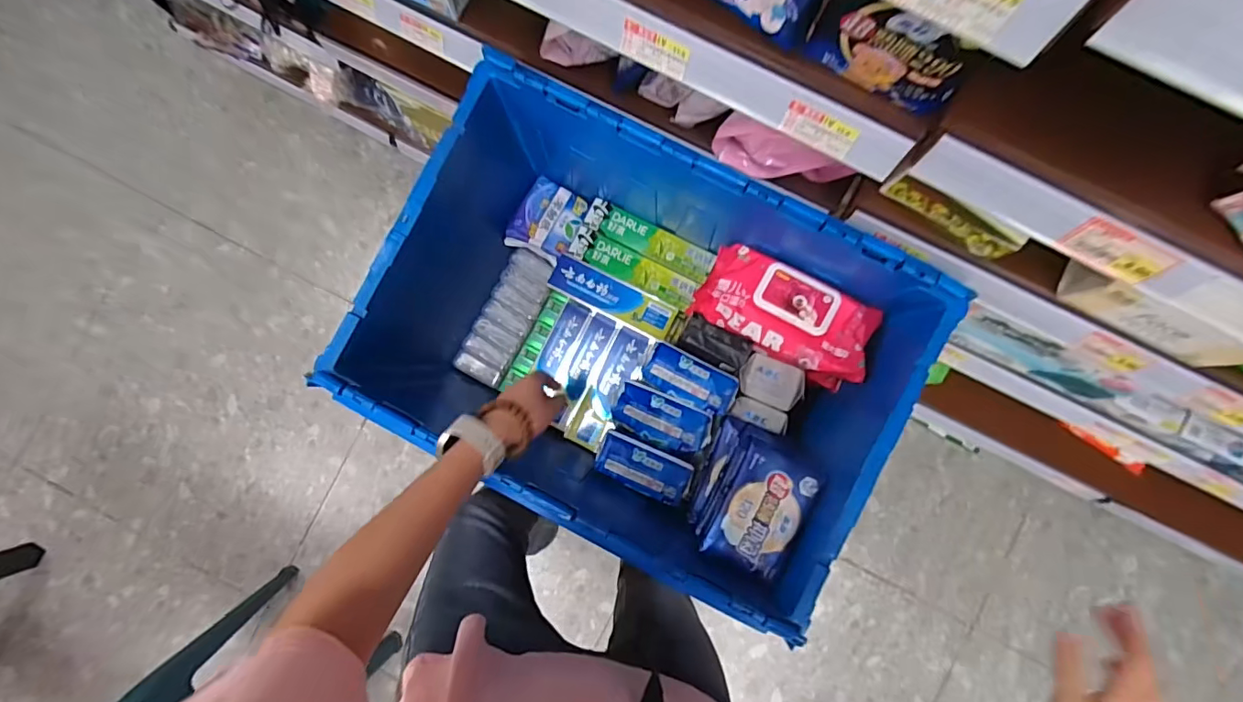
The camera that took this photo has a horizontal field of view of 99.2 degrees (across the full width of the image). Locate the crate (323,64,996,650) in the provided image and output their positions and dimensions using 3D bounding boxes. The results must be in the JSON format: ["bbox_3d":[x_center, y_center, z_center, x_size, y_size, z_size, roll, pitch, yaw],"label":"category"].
[{"bbox_3d":[0.022,0.002,0.695,0.595,0.312,0.450,28,89,3],"label":"crate"}]

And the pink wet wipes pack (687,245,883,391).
[{"bbox_3d":[0.205,-0.046,0.666,0.212,0.062,0.110,28,89,3],"label":"pink wet wipes pack"}]

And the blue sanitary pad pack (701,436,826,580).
[{"bbox_3d":[0.164,0.180,0.608,0.091,0.027,0.139,25,89,3],"label":"blue sanitary pad pack"}]

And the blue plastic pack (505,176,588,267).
[{"bbox_3d":[-0.108,-0.194,0.799,0.097,0.036,0.109,29,89,3],"label":"blue plastic pack"}]

